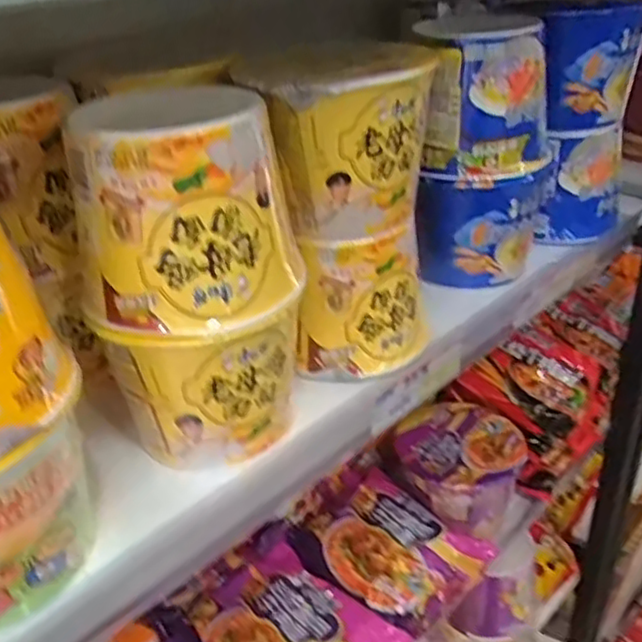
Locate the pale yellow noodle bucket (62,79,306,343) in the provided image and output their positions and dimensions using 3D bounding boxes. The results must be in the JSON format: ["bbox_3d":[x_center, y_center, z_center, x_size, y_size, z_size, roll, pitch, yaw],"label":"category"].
[{"bbox_3d":[-0.075,-0.068,0.373,0.116,0.121,0.099,-4,31,-2],"label":"pale yellow noodle bucket"}]

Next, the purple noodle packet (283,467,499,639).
[{"bbox_3d":[0.065,0.219,0.663,0.155,0.045,0.131,24,40,37],"label":"purple noodle packet"}]

